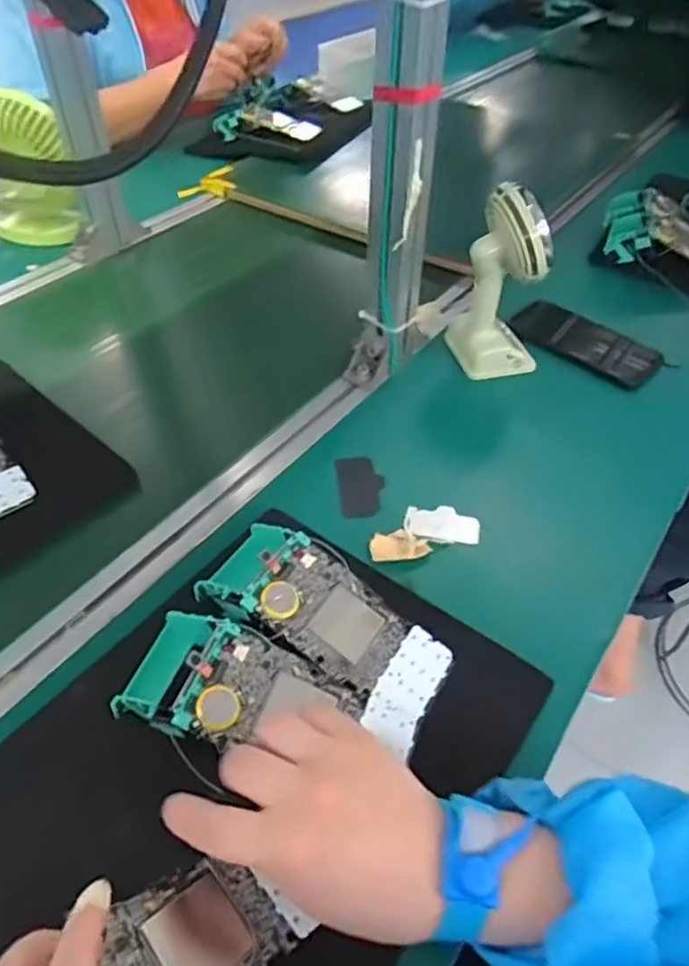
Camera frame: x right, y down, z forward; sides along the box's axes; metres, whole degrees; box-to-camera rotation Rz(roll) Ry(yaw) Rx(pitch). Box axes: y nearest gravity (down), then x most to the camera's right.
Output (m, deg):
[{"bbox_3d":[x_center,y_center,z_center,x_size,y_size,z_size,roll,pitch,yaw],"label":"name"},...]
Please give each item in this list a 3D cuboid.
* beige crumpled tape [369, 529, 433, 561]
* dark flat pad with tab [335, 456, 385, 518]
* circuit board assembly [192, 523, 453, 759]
[{"bbox_3d":[0.046,0.050,0.519,0.048,0.007,0.024,2,45,-1],"label":"beige crumpled tape"},{"bbox_3d":[0.015,0.003,0.577,0.040,0.011,0.068,-4,45,-7],"label":"dark flat pad with tab"},{"bbox_3d":[-0.011,0.097,0.440,0.167,0.030,0.078,35,52,9],"label":"circuit board assembly"}]

